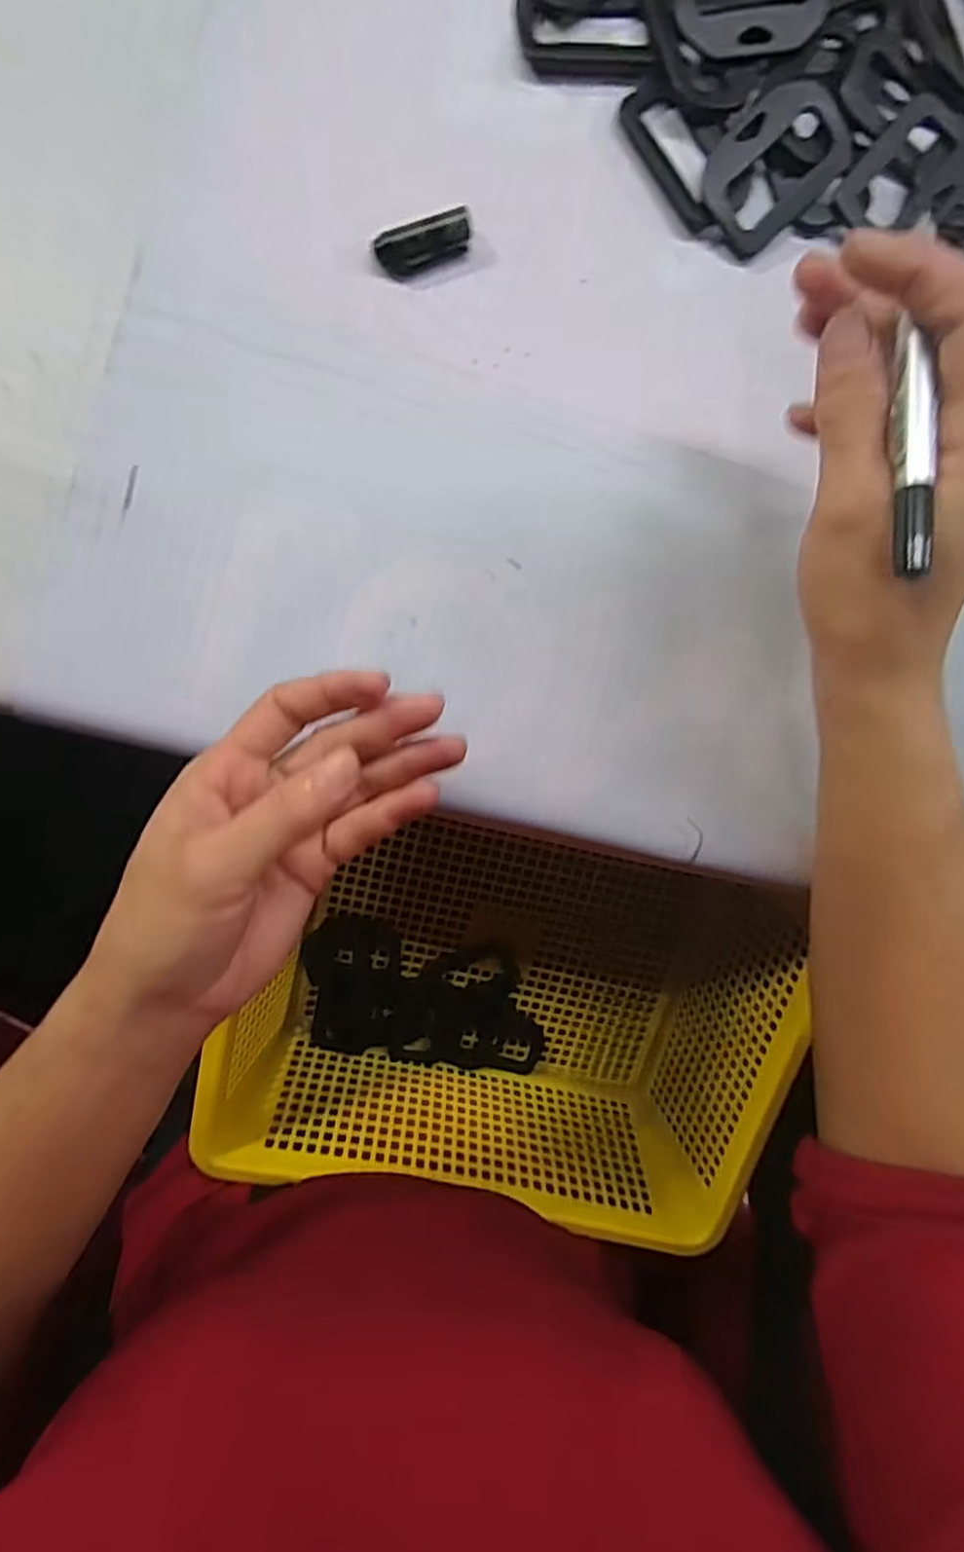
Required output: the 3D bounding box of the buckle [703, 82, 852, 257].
[{"bbox_3d":[0.119,-0.250,0.285,0.059,0.004,0.043,-43,108,9],"label":"buckle"}]

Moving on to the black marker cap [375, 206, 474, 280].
[{"bbox_3d":[-0.021,-0.214,0.278,0.042,0.011,0.013,-22,95,-5],"label":"black marker cap"}]

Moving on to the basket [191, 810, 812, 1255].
[{"bbox_3d":[0.007,0.141,0.421,0.295,0.098,0.198,13,92,-7],"label":"basket"}]

